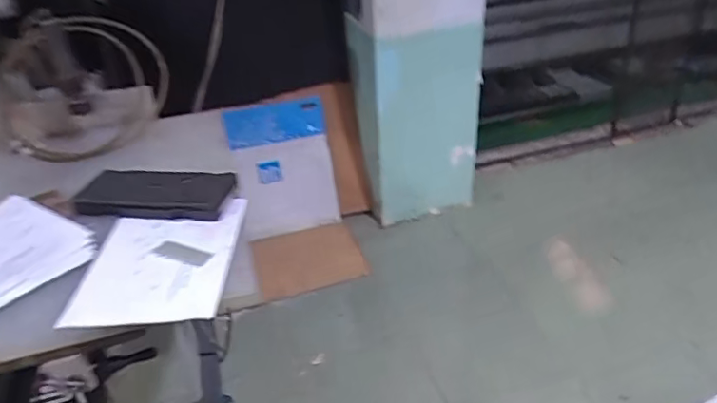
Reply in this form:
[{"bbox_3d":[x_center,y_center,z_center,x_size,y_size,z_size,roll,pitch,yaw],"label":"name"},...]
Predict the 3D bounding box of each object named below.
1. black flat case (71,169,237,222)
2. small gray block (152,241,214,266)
[{"bbox_3d":[-0.356,-0.017,0.956,0.275,0.038,0.117,2,33,8],"label":"black flat case"},{"bbox_3d":[-0.271,0.080,0.835,0.094,0.007,0.033,13,36,24],"label":"small gray block"}]

